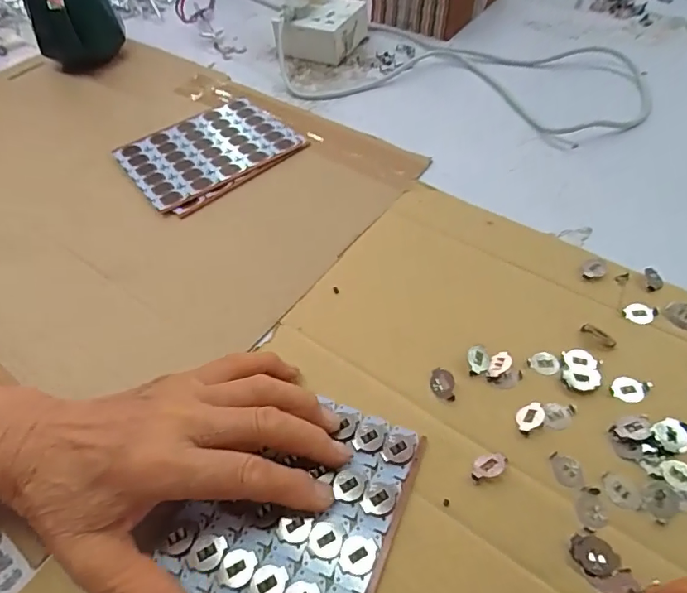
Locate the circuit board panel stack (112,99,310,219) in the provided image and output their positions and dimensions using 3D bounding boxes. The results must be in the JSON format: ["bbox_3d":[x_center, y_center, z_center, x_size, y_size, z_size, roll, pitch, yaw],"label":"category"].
[{"bbox_3d":[-0.127,-0.140,0.465,0.152,0.012,0.118,-37,57,-22],"label":"circuit board panel stack"}]

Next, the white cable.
[{"bbox_3d":[0.111,-0.257,0.532,0.410,0.023,0.184,18,55,18],"label":"white cable"}]

